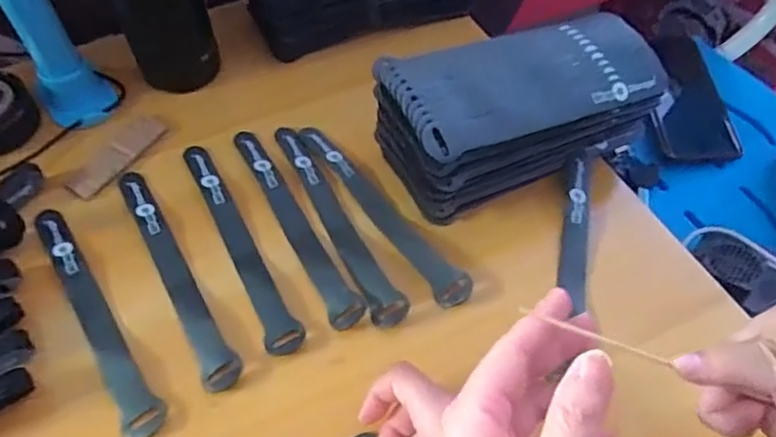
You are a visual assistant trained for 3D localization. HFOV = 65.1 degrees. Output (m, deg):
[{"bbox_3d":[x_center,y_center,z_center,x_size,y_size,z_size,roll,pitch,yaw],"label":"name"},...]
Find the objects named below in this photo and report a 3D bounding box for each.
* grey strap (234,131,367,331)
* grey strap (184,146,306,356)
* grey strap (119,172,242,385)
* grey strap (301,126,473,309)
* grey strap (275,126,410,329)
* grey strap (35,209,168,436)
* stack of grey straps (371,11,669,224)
[{"bbox_3d":[-0.074,-0.002,0.464,0.023,0.005,0.208,-25,59,-16],"label":"grey strap"},{"bbox_3d":[-0.113,0.011,0.454,0.024,0.006,0.209,-23,59,-15],"label":"grey strap"},{"bbox_3d":[-0.155,0.033,0.439,0.024,0.004,0.210,-25,60,-17],"label":"grey strap"},{"bbox_3d":[-0.007,-0.012,0.470,0.025,0.006,0.207,-28,60,-18],"label":"grey strap"},{"bbox_3d":[-0.043,-0.004,0.466,0.024,0.004,0.210,-23,59,-16],"label":"grey strap"},{"bbox_3d":[-0.206,0.064,0.421,0.024,0.009,0.209,-32,62,-20],"label":"grey strap"},{"bbox_3d":[0.098,-0.086,0.465,0.217,0.091,0.098,-24,59,-16],"label":"stack of grey straps"}]

